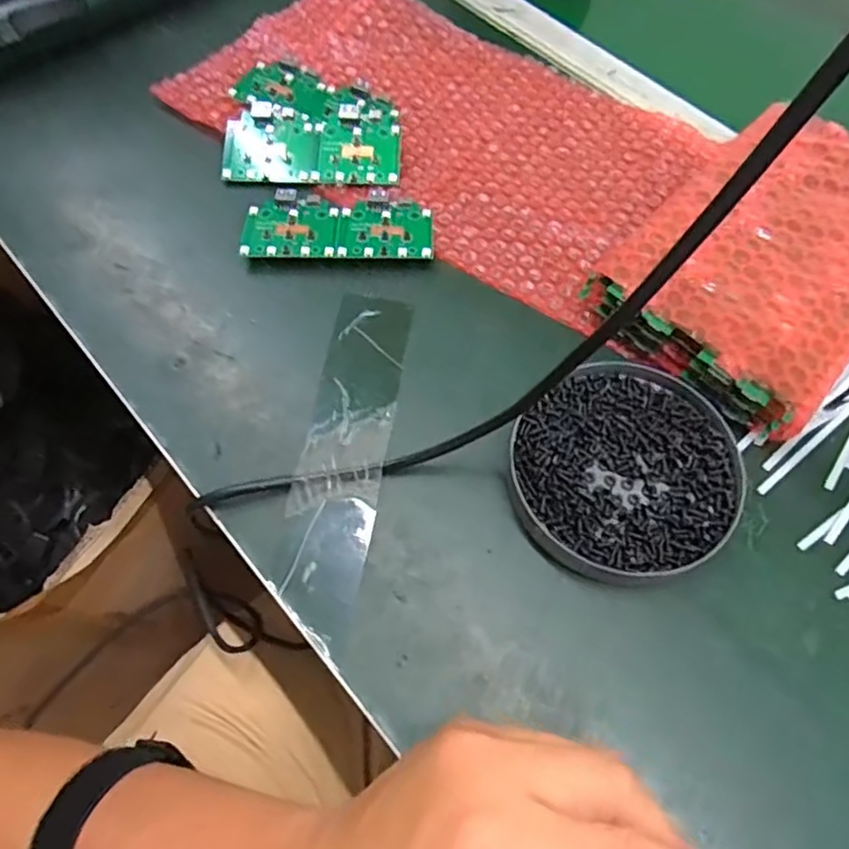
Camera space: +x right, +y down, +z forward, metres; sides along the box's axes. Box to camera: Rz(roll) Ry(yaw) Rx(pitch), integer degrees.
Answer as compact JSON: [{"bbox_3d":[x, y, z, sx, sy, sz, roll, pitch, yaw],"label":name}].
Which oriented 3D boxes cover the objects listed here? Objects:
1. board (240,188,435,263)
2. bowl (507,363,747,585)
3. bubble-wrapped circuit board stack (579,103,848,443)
[{"bbox_3d":[-0.053,-0.126,0.408,0.115,0.008,0.059,-1,63,-2],"label":"board"},{"bbox_3d":[0.101,0.021,0.330,0.107,0.019,0.119,23,64,10],"label":"bowl"},{"bbox_3d":[0.205,-0.100,0.383,0.131,0.040,0.204,39,68,17],"label":"bubble-wrapped circuit board stack"}]

